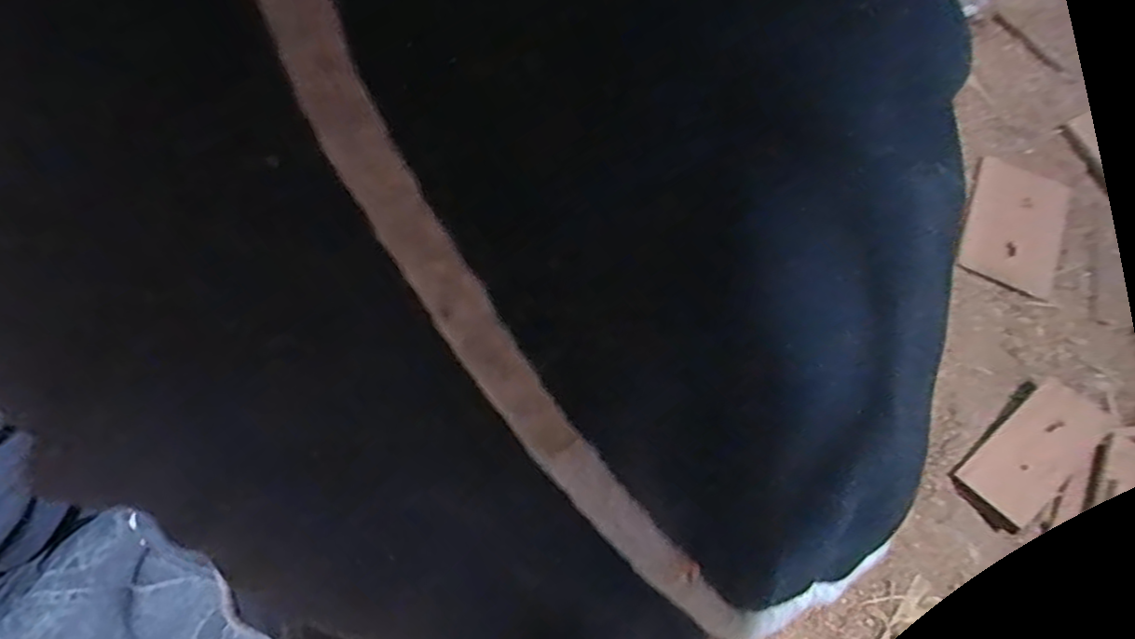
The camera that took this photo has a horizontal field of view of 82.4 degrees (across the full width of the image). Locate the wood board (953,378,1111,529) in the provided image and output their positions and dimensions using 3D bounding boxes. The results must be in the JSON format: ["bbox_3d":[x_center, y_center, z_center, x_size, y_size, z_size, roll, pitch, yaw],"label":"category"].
[{"bbox_3d":[0.351,0.096,0.485,0.120,0.010,0.054,-37,54,-14],"label":"wood board"}]

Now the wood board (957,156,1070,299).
[{"bbox_3d":[0.399,-0.087,0.582,0.082,0.013,0.114,19,71,5],"label":"wood board"}]

